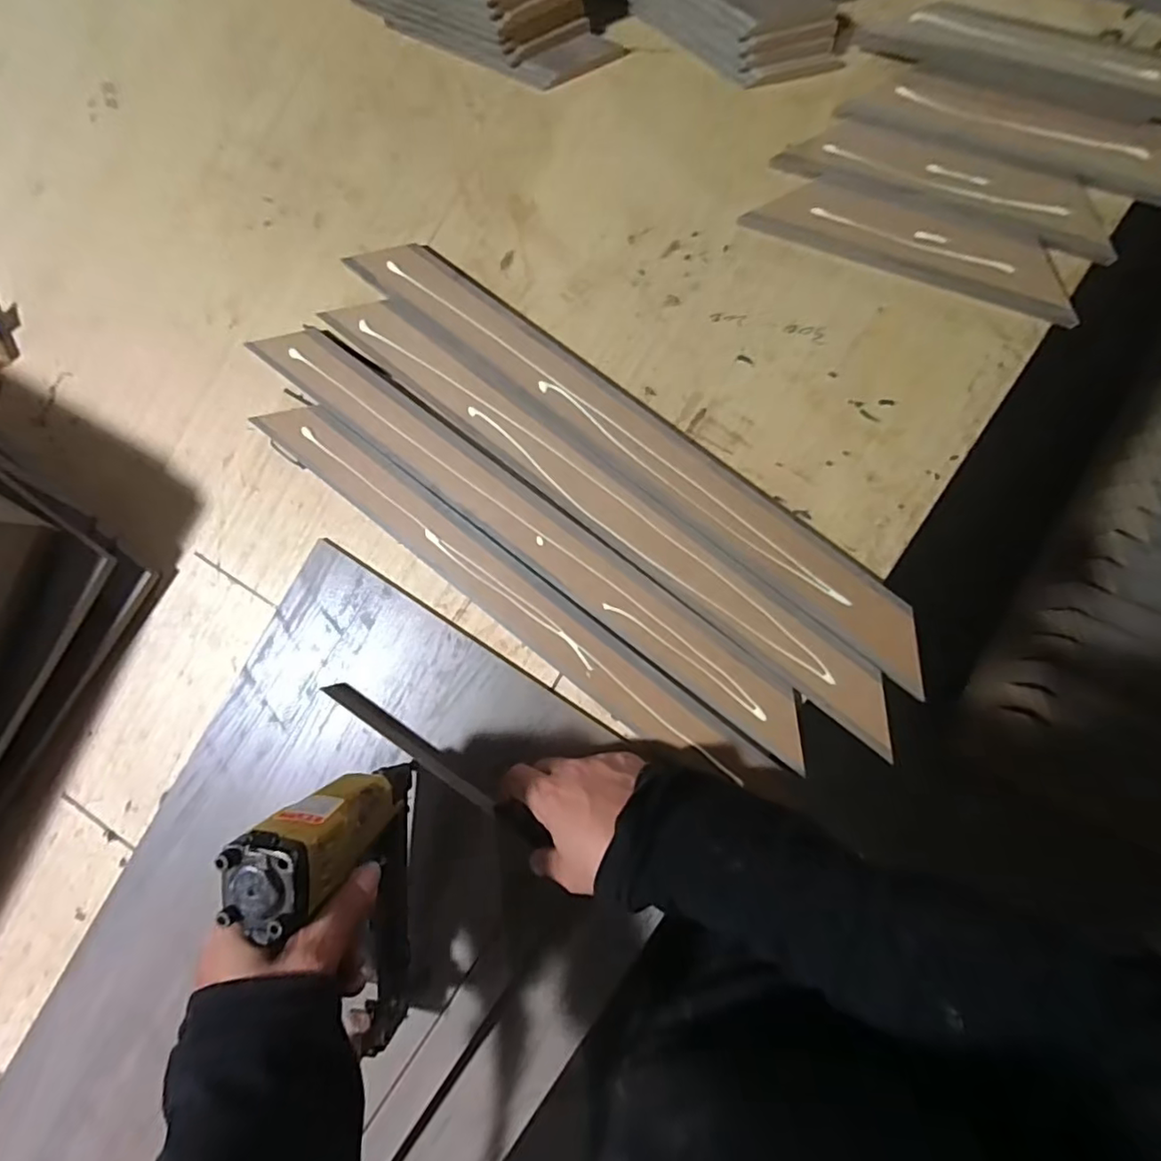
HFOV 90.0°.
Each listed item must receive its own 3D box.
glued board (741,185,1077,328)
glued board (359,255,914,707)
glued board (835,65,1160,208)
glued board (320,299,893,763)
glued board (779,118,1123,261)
[{"bbox_3d":[0.228,-0.233,0.397,0.216,0.011,0.046,22,92,8],"label":"glued board"},{"bbox_3d":[0.042,-0.104,0.421,0.489,0.008,0.056,38,94,7],"label":"glued board"},{"bbox_3d":[0.286,-0.294,0.379,0.210,0.010,0.047,22,92,8],"label":"glued board"},{"bbox_3d":[0.013,-0.052,0.422,0.494,0.004,0.050,38,94,7],"label":"glued board"},{"bbox_3d":[0.244,-0.264,0.387,0.215,0.008,0.039,22,92,8],"label":"glued board"}]

